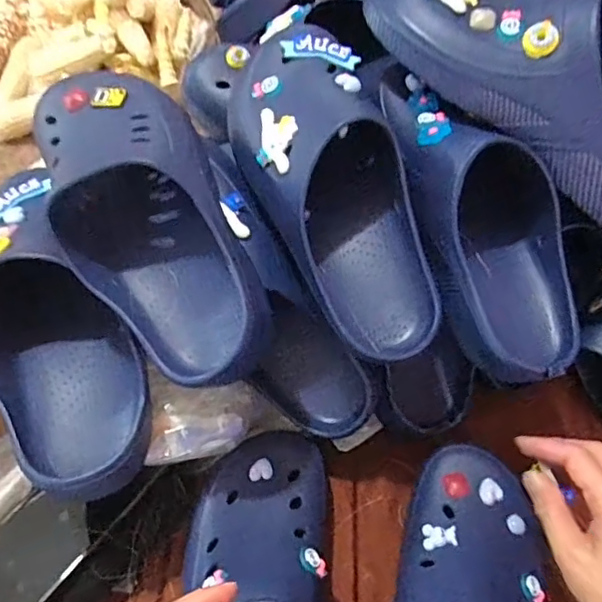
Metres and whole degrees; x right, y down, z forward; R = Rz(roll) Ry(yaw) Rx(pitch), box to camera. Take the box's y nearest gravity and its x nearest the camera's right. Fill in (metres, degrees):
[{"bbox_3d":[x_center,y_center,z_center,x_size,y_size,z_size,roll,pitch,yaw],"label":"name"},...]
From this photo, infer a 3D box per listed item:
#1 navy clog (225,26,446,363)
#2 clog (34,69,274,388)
[{"bbox_3d":[0.028,-0.089,0.440,0.103,0.086,0.271,-21,81,-16],"label":"navy clog"},{"bbox_3d":[-0.111,-0.067,0.408,0.122,0.075,0.281,-26,74,-19],"label":"clog"}]

